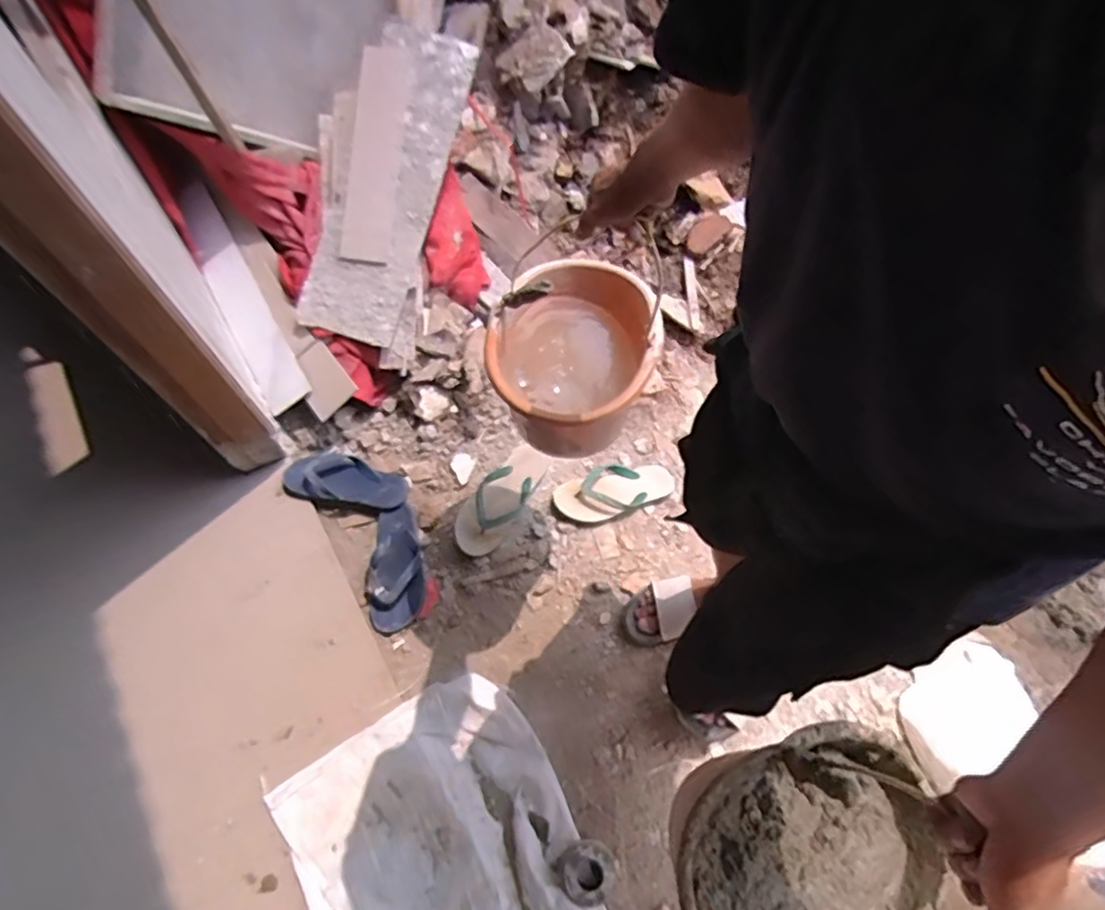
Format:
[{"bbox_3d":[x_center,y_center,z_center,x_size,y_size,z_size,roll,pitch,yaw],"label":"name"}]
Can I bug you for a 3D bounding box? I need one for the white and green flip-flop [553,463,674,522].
[{"bbox_3d":[0.132,0.071,1.316,0.251,0.030,0.107,-22,64,-14],"label":"white and green flip-flop"}]

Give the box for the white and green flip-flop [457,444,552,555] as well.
[{"bbox_3d":[-0.109,0.089,1.283,0.098,0.047,0.252,29,64,14],"label":"white and green flip-flop"}]

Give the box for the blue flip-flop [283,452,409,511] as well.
[{"bbox_3d":[-0.430,0.051,1.300,0.253,0.038,0.111,9,61,3],"label":"blue flip-flop"}]

